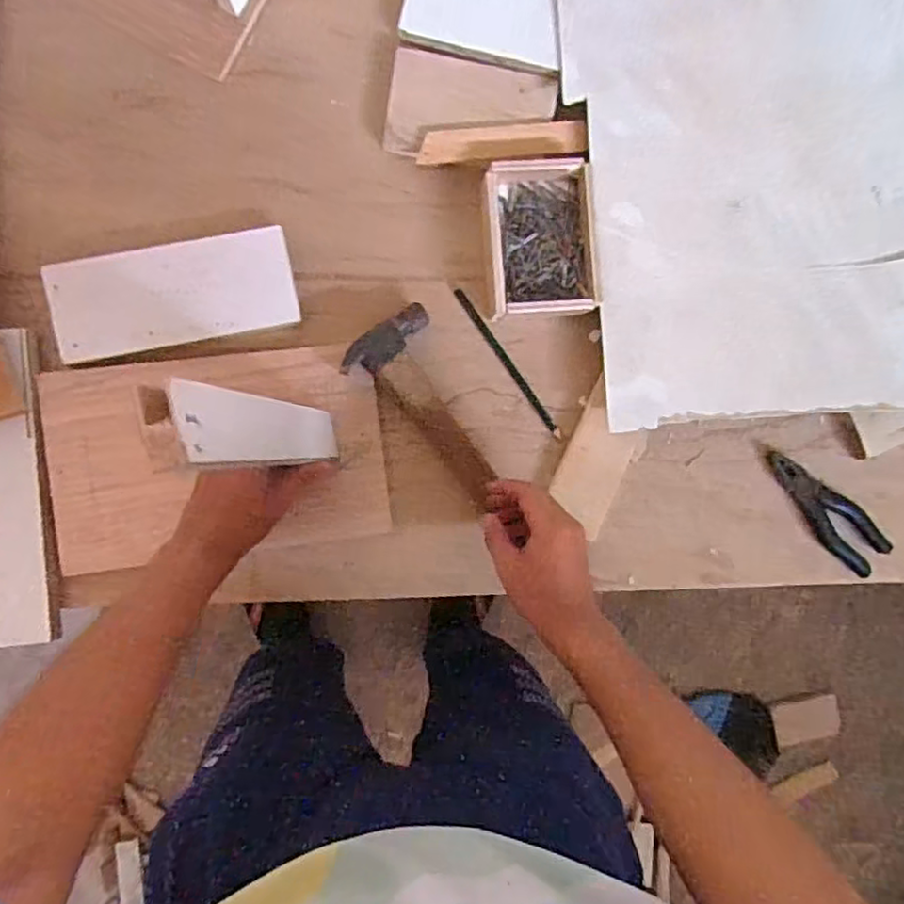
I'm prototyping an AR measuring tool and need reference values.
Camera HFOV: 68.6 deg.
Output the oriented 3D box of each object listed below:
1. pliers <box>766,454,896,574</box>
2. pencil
[{"bbox_3d":[0.357,0.055,0.637,0.046,0.016,0.144,-42,93,-4],"label":"pliers"},{"bbox_3d":[0.052,-0.082,0.611,0.009,0.005,0.164,-35,90,-4],"label":"pencil"}]

